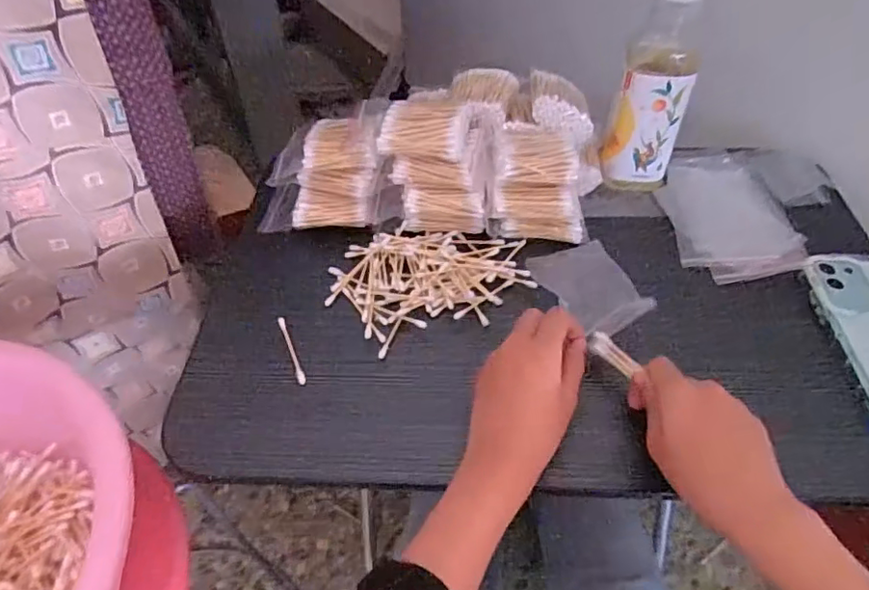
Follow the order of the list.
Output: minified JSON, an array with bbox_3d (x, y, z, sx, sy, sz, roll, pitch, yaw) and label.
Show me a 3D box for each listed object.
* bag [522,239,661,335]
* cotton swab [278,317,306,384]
[{"bbox_3d":[0.125,-0.008,0.467,0.065,0.008,0.107,-18,38,-2],"label":"bag"},{"bbox_3d":[-0.113,0.043,0.454,0.007,0.006,0.069,-18,51,-14],"label":"cotton swab"}]

